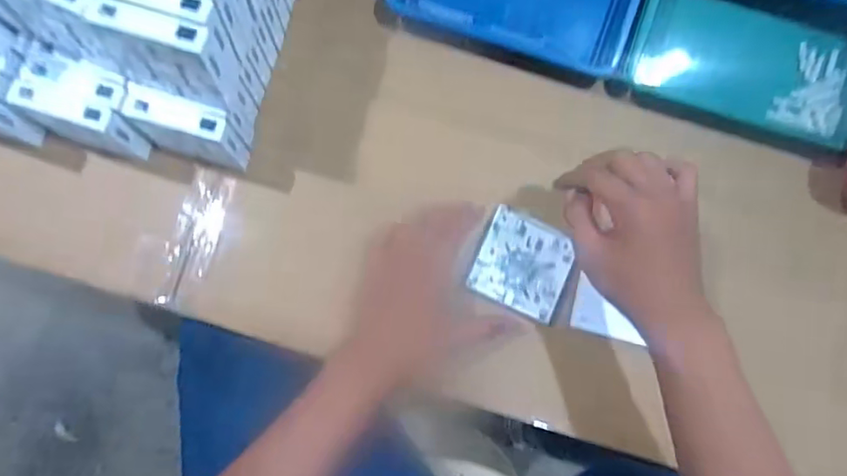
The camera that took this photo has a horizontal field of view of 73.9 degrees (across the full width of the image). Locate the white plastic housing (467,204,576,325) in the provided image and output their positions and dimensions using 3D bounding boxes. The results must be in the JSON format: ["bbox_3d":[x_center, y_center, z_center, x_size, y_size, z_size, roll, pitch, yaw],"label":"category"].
[{"bbox_3d":[0.097,0.024,0.542,0.086,0.015,0.091,24,81,1],"label":"white plastic housing"}]

